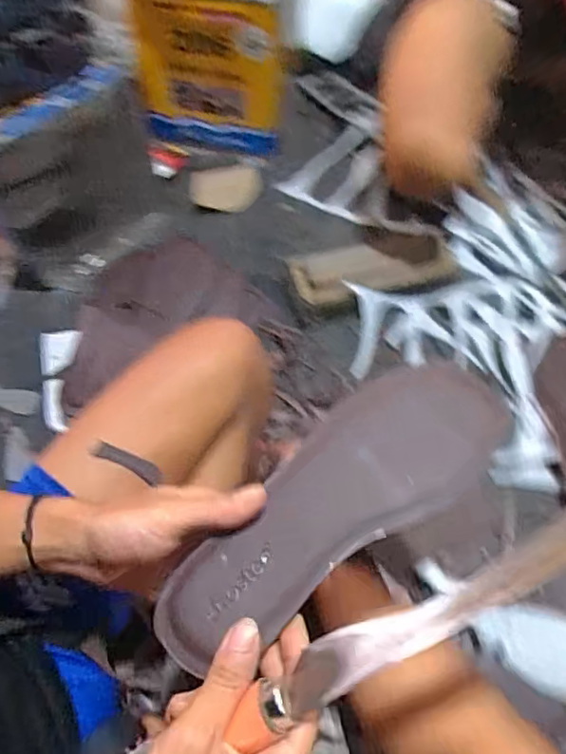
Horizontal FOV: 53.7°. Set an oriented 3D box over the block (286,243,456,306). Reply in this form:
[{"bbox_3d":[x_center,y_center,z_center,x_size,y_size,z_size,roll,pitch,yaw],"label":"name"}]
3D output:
[{"bbox_3d":[0.128,-0.157,0.811,0.232,0.031,0.080,-6,61,-4],"label":"block"}]

